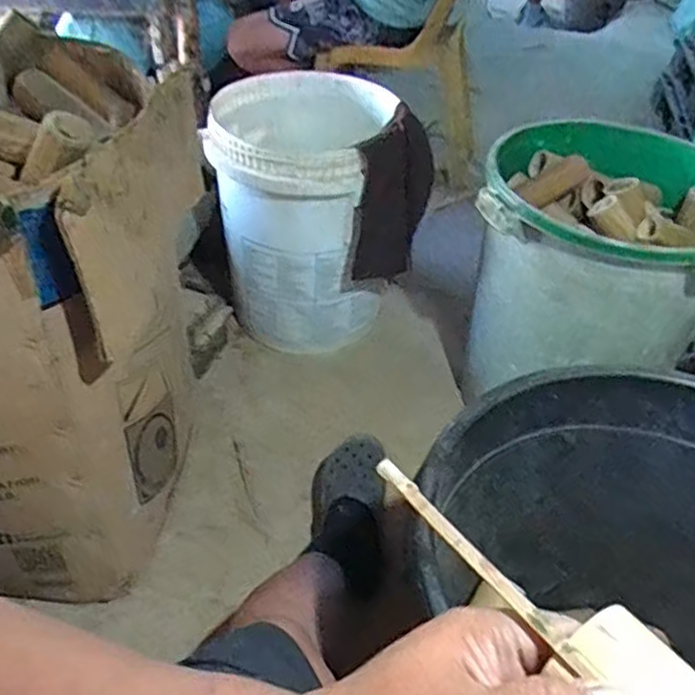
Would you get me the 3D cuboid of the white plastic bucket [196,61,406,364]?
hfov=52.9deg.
[{"bbox_3d":[-0.103,-0.281,1.545,0.353,0.528,0.380,3,41,-4],"label":"white plastic bucket"}]

